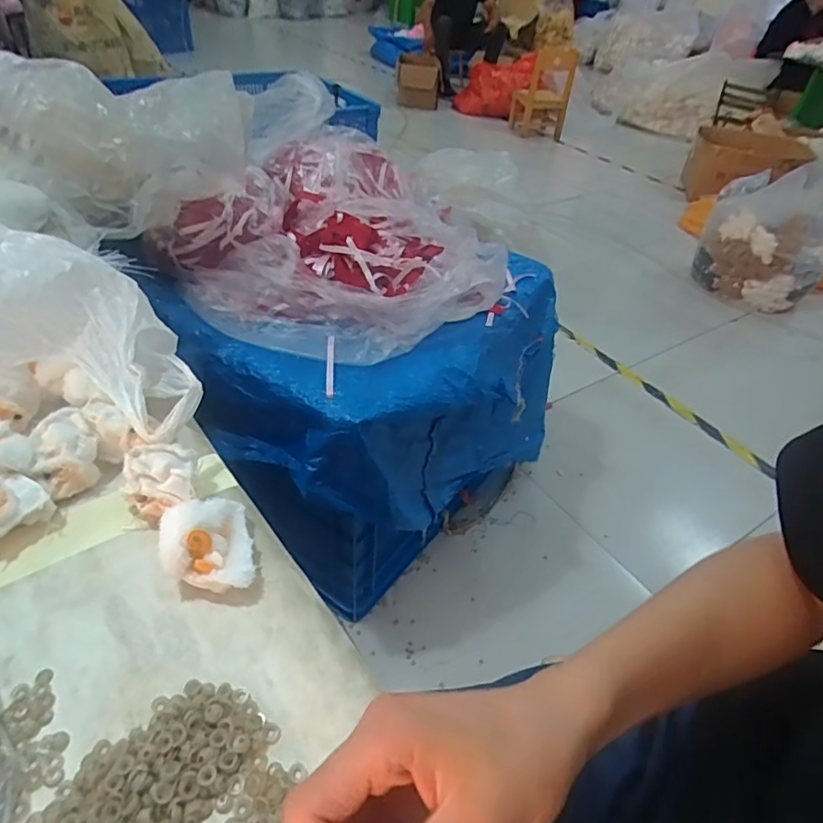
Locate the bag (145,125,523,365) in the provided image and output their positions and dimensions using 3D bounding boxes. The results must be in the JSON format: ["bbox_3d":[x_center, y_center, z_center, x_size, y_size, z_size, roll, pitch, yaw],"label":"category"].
[{"bbox_3d":[-0.102,-0.315,0.997,0.544,0.163,0.545,17,42,13],"label":"bag"}]

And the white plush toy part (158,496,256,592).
[{"bbox_3d":[-0.133,0.090,0.360,0.052,0.035,0.061,-11,44,-18],"label":"white plush toy part"}]

